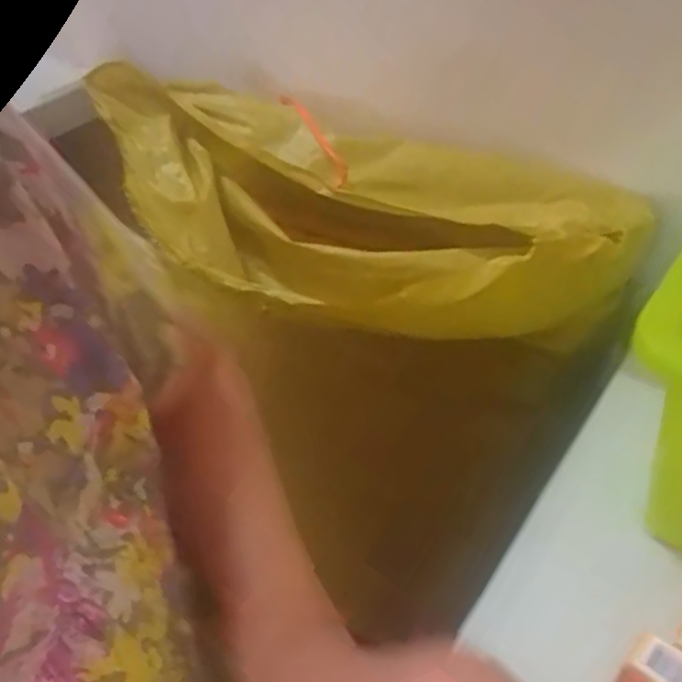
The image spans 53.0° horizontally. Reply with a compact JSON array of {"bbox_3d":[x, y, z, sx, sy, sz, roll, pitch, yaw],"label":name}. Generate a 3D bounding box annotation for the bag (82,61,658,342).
[{"bbox_3d":[0.004,-0.109,0.600,0.454,0.153,0.210,29,51,32],"label":"bag"}]

